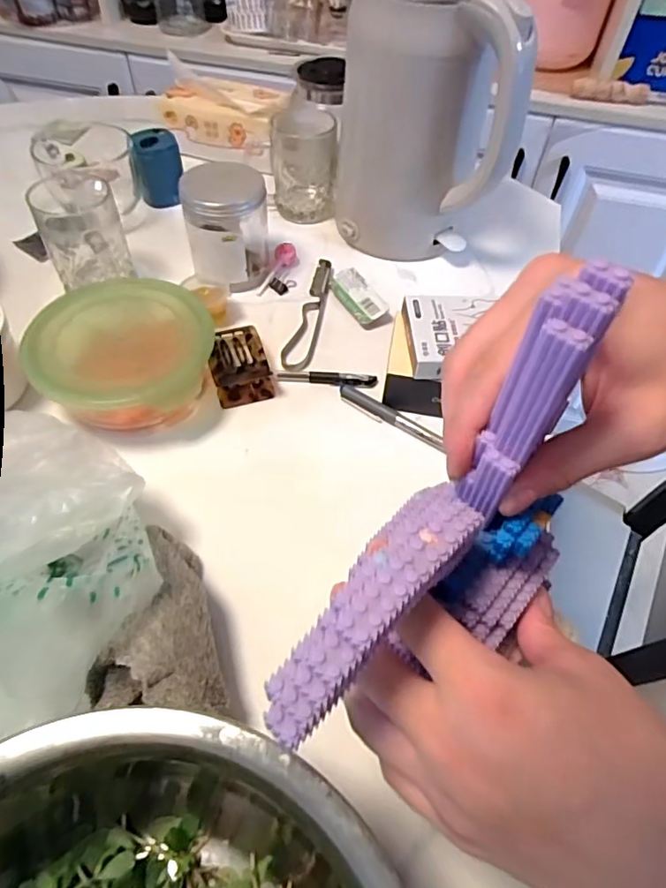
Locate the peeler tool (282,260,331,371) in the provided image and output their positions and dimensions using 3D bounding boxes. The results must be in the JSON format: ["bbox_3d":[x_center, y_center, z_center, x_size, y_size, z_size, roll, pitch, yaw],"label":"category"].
[{"bbox_3d":[-0.021,-0.137,0.552,0.027,0.010,0.170,11,53,6],"label":"peeler tool"}]

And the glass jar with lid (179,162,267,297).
[{"bbox_3d":[-0.107,-0.221,0.549,0.078,0.108,0.077,-4,53,-6],"label":"glass jar with lid"}]

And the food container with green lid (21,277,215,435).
[{"bbox_3d":[-0.179,-0.072,0.462,0.142,0.060,0.150,4,53,0],"label":"food container with green lid"}]

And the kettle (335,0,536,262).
[{"bbox_3d":[0.093,-0.329,0.545,0.172,0.246,0.123,8,53,3],"label":"kettle"}]

